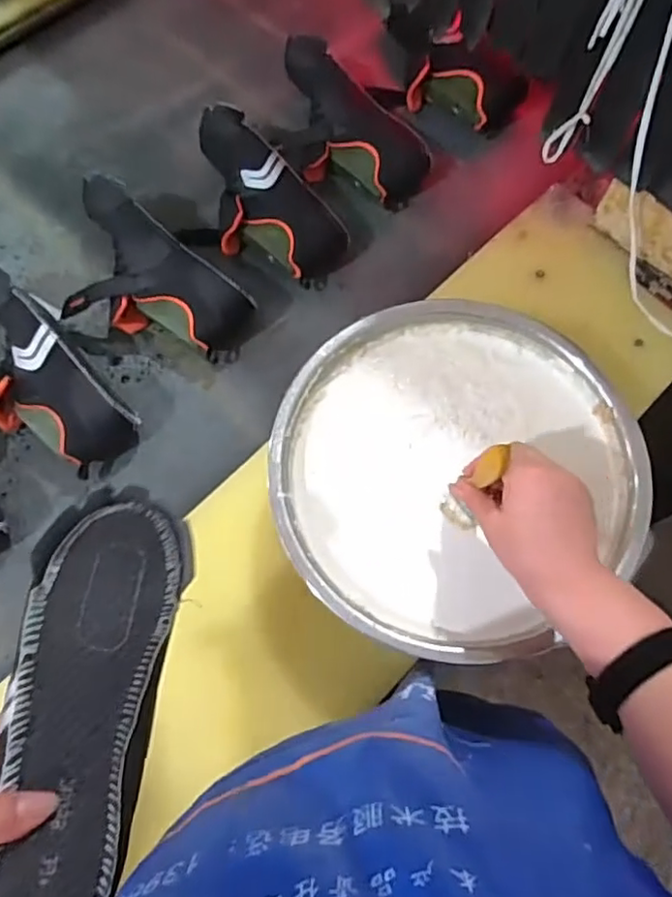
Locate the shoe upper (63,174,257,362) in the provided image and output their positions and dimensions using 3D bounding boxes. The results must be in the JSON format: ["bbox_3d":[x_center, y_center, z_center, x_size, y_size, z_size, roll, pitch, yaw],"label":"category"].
[{"bbox_3d":[-0.239,-0.198,0.729,0.272,0.085,0.147,39,75,11],"label":"shoe upper"}]

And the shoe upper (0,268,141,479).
[{"bbox_3d":[-0.355,-0.080,0.695,0.139,0.086,0.258,-37,76,-13],"label":"shoe upper"}]

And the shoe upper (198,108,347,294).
[{"bbox_3d":[-0.111,-0.321,0.786,0.123,0.079,0.266,-38,76,-13],"label":"shoe upper"}]

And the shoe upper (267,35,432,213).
[{"bbox_3d":[-0.003,-0.443,0.829,0.133,0.078,0.277,-41,76,-13],"label":"shoe upper"}]

